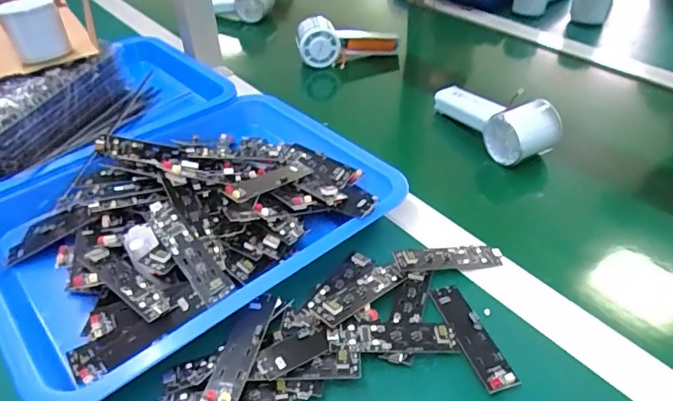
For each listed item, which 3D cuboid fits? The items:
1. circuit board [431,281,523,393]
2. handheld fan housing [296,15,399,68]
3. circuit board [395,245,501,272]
[{"bbox_3d":[0.097,0.095,0.360,0.024,0.007,0.091,-12,42,-12],"label":"circuit board"},{"bbox_3d":[0.011,-0.243,0.740,0.147,0.058,0.056,-12,42,-12],"label":"handheld fan housing"},{"bbox_3d":[0.095,0.048,0.413,0.092,0.008,0.023,-1,54,-14],"label":"circuit board"}]

